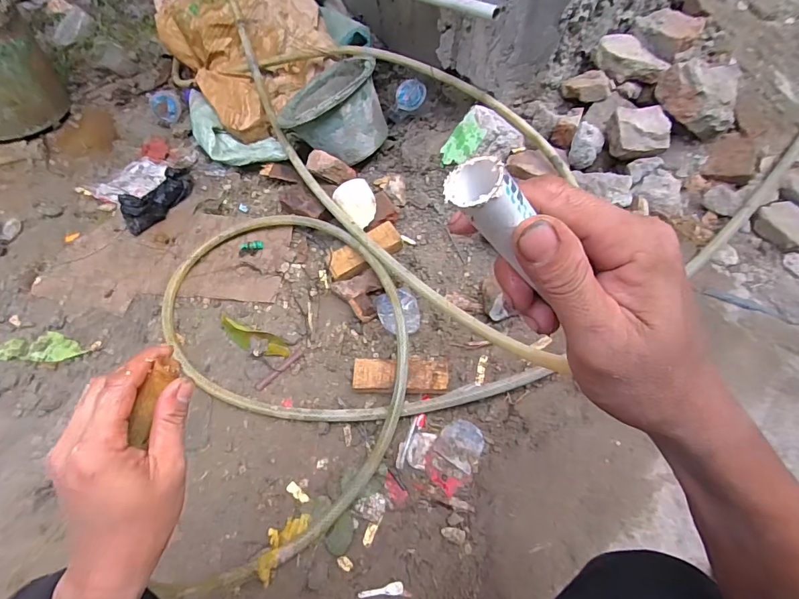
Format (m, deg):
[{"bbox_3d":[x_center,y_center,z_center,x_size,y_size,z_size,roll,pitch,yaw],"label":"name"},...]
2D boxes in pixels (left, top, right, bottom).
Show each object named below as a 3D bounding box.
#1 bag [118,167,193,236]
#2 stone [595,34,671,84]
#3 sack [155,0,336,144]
[{"bbox_3d":[-0.555,-0.249,0.985,0.074,0.069,0.226,16,60,8],"label":"bag"},{"bbox_3d":[0.504,-0.519,0.931,0.160,0.047,0.102,36,65,18],"label":"stone"},{"bbox_3d":[-0.409,-0.705,1.125,0.341,0.248,0.479,-30,64,-18],"label":"sack"}]

